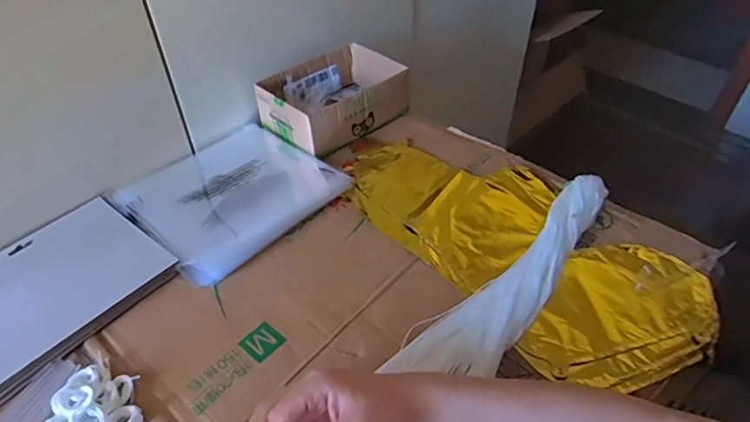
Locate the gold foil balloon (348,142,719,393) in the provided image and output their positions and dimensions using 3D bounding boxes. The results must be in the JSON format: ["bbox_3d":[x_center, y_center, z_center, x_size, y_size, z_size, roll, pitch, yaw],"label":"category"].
[{"bbox_3d":[0.153,0.024,0.580,0.223,0.038,0.431,-32,52,-28],"label":"gold foil balloon"}]

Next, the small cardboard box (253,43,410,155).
[{"bbox_3d":[-0.059,-0.166,0.740,0.198,0.065,0.144,-30,51,-27],"label":"small cardboard box"}]

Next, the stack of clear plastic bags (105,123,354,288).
[{"bbox_3d":[-0.177,-0.029,0.621,0.206,0.015,0.223,32,53,29],"label":"stack of clear plastic bags"}]

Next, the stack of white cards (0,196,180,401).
[{"bbox_3d":[-0.331,0.077,0.514,0.164,0.011,0.204,29,51,27],"label":"stack of white cards"}]

